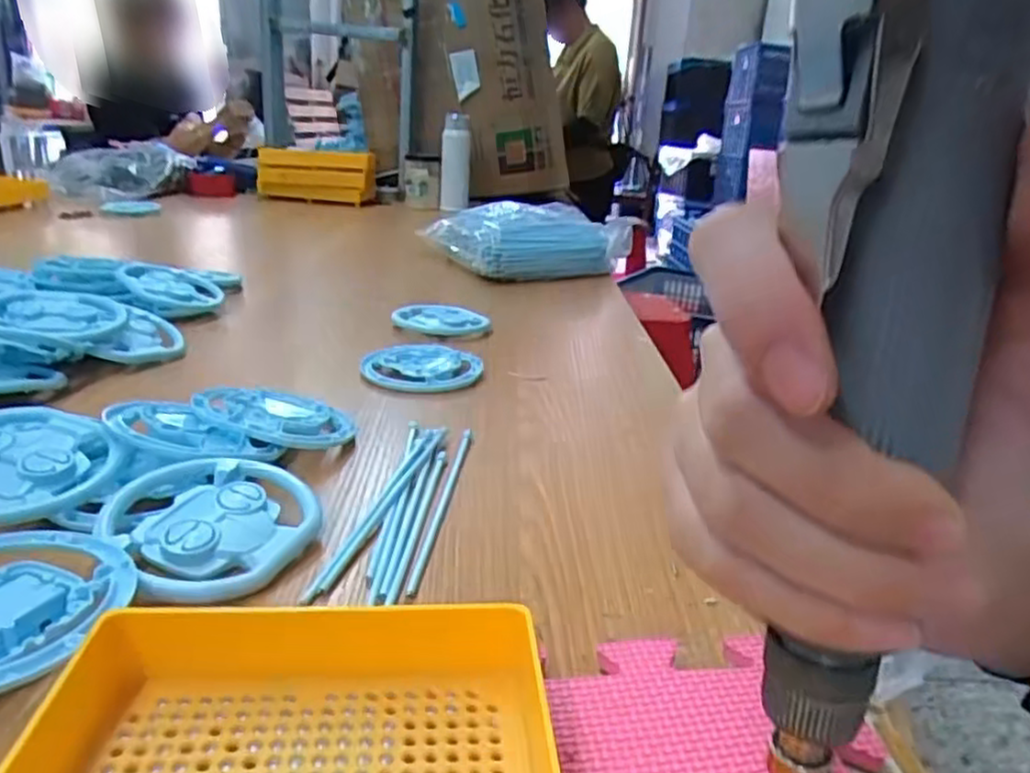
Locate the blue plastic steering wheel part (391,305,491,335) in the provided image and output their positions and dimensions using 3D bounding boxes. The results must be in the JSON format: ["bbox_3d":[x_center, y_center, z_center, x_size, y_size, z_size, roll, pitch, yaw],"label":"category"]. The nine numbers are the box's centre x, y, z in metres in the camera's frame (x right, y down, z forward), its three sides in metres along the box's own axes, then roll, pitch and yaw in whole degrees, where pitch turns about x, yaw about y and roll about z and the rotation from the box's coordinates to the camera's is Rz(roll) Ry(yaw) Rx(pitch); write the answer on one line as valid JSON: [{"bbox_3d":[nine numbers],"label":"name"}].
[{"bbox_3d":[-0.077,-0.071,0.774,0.099,0.009,0.083,1,20,-10],"label":"blue plastic steering wheel part"}]

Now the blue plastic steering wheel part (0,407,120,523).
[{"bbox_3d":[-0.275,0.039,0.400,0.098,0.021,0.101,-8,23,-31],"label":"blue plastic steering wheel part"}]

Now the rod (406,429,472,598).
[{"bbox_3d":[-0.041,0.066,0.432,0.008,0.008,0.187,6,19,3],"label":"rod"}]

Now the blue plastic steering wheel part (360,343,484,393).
[{"bbox_3d":[-0.079,-0.018,0.640,0.094,0.011,0.103,4,19,-1],"label":"blue plastic steering wheel part"}]

